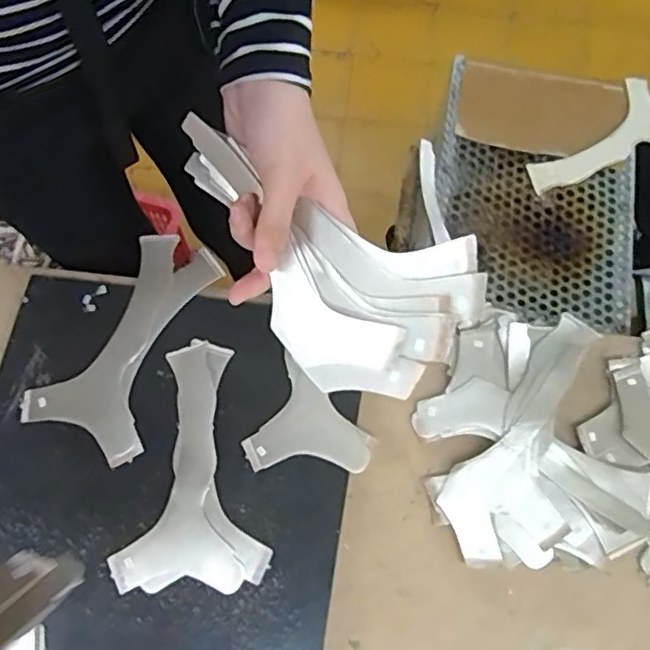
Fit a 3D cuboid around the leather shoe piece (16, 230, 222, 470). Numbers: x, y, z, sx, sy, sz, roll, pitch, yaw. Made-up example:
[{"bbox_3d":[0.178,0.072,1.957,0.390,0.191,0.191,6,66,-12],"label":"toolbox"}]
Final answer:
[{"bbox_3d":[-0.162,0.012,0.530,0.097,0.011,0.191,25,71,8],"label":"leather shoe piece"}]

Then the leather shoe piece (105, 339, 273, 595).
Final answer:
[{"bbox_3d":[-0.104,0.107,0.496,0.108,0.008,0.189,-1,69,-2],"label":"leather shoe piece"}]

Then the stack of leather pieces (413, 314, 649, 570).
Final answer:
[{"bbox_3d":[0.164,0.086,0.514,0.167,0.041,0.209,-6,70,-4],"label":"stack of leather pieces"}]

